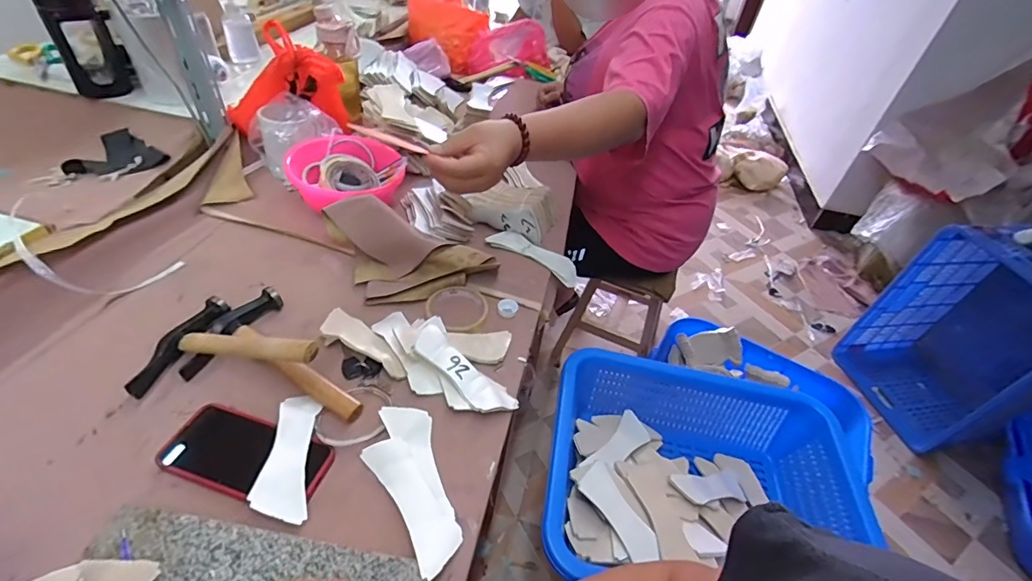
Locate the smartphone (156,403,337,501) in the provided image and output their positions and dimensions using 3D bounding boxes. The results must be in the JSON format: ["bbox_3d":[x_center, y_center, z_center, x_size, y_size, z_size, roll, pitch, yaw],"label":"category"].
[{"bbox_3d":[-0.288,0.174,0.501,0.175,0.013,0.078,15,44,9],"label":"smartphone"}]

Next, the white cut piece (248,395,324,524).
[{"bbox_3d":[-0.240,0.173,0.502,0.052,0.004,0.141,0,44,-7],"label":"white cut piece"}]

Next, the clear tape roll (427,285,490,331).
[{"bbox_3d":[-0.085,0.023,0.685,0.092,0.010,0.087,3,44,-3],"label":"clear tape roll"}]

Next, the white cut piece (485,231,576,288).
[{"bbox_3d":[0.035,-0.062,0.814,0.169,0.015,0.056,30,50,17],"label":"white cut piece"}]

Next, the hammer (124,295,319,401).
[{"bbox_3d":[-0.328,0.067,0.537,0.229,0.029,0.141,0,39,26],"label":"hammer"}]

